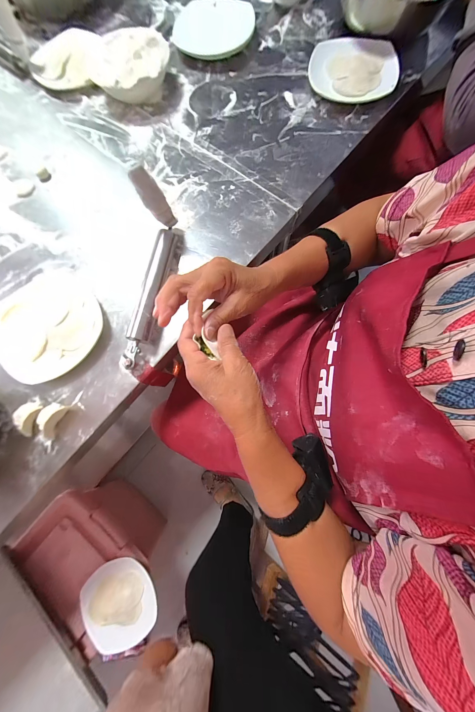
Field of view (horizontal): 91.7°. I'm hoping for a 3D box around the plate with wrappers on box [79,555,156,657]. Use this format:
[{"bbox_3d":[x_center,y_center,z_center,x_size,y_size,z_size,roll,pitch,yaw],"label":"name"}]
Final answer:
[{"bbox_3d":[-0.286,0.597,0.554,0.166,0.018,0.178,0,77,1],"label":"plate with wrappers on box"}]

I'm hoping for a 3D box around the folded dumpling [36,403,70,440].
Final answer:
[{"bbox_3d":[-0.294,0.100,0.364,0.032,0.024,0.052,18,78,6],"label":"folded dumpling"}]

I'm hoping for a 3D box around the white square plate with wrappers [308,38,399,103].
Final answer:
[{"bbox_3d":[0.238,-0.592,0.475,0.176,0.028,0.146,23,79,7],"label":"white square plate with wrappers"}]

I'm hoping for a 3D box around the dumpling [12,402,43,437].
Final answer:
[{"bbox_3d":[-0.332,0.097,0.366,0.038,0.025,0.045,22,79,7],"label":"dumpling"}]

